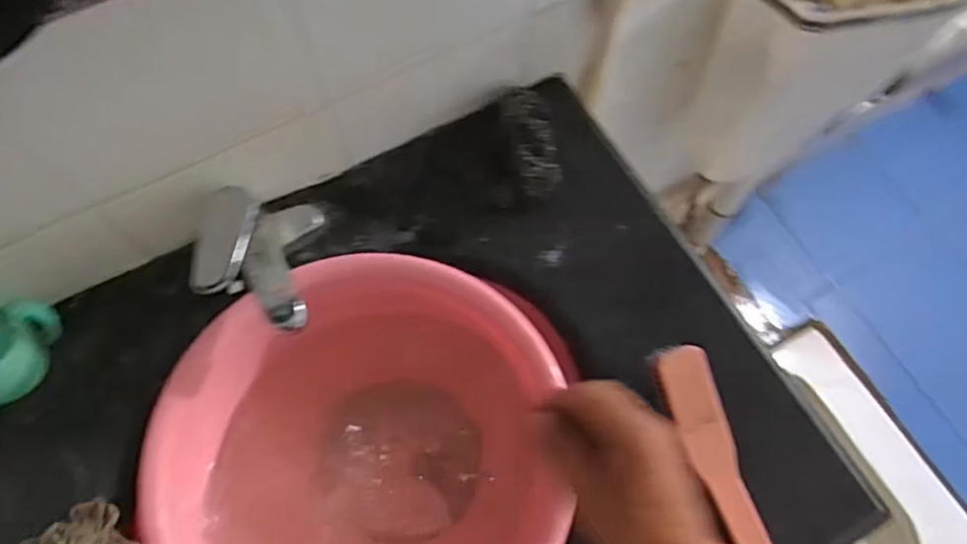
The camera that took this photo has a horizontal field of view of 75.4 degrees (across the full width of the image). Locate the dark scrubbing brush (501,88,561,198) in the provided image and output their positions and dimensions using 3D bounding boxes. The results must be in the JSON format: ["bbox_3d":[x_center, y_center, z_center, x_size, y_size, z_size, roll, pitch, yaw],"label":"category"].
[{"bbox_3d":[0.048,-0.129,0.621,0.048,0.040,0.124,-6,67,-2],"label":"dark scrubbing brush"}]

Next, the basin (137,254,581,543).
[{"bbox_3d":[-0.102,0.150,0.563,0.330,0.106,0.311,0,67,1],"label":"basin"}]

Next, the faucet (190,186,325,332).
[{"bbox_3d":[-0.202,-0.013,0.539,0.105,0.088,0.135,-4,67,-1],"label":"faucet"}]

